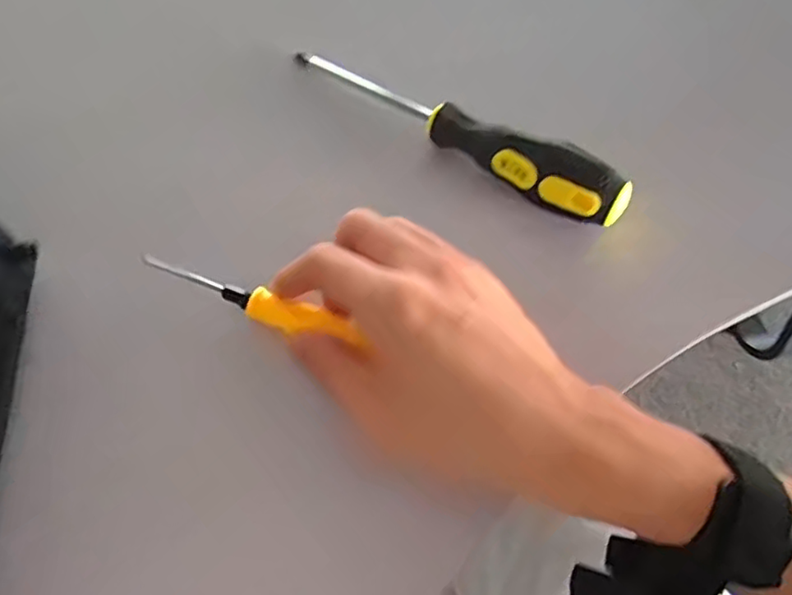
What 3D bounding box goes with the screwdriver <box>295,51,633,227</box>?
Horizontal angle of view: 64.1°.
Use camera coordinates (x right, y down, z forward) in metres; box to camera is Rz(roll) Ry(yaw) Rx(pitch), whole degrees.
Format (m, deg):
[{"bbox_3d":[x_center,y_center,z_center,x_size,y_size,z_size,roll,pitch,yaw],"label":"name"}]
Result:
[{"bbox_3d":[0.027,-0.090,0.334,0.196,0.033,0.027,30,65,12],"label":"screwdriver"}]

